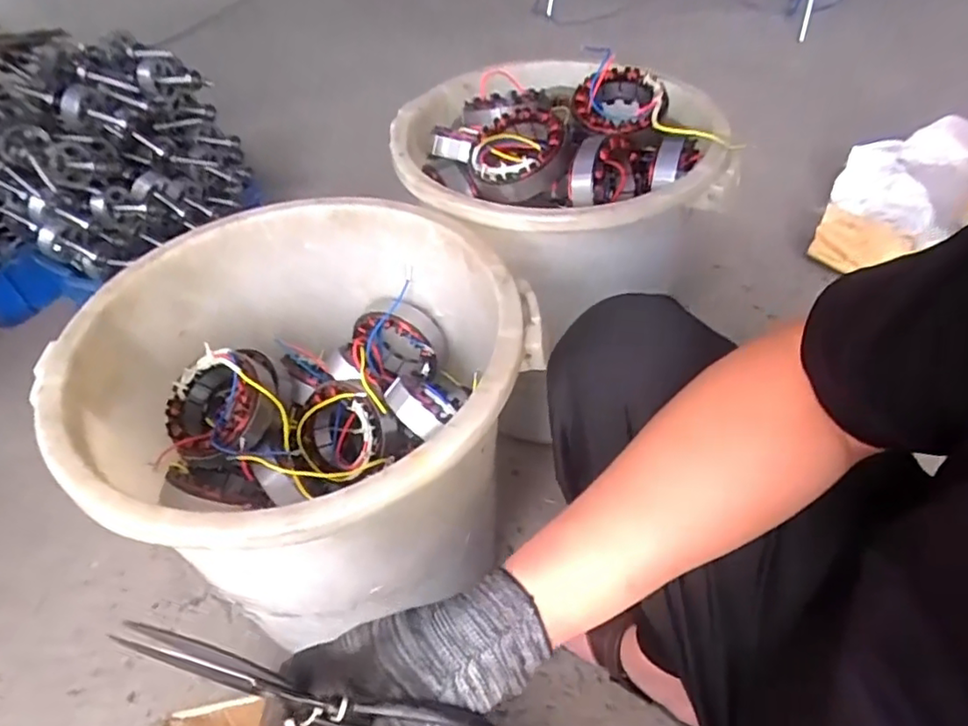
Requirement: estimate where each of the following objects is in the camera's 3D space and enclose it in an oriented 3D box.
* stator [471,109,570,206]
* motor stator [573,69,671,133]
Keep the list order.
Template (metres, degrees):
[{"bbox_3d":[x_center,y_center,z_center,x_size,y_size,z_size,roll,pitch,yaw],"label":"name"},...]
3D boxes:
[{"bbox_3d":[0.043,-0.239,0.721,0.114,0.066,0.106,0,47,5],"label":"stator"},{"bbox_3d":[0.163,-0.316,0.757,0.112,0.040,0.111,6,48,10],"label":"motor stator"}]

